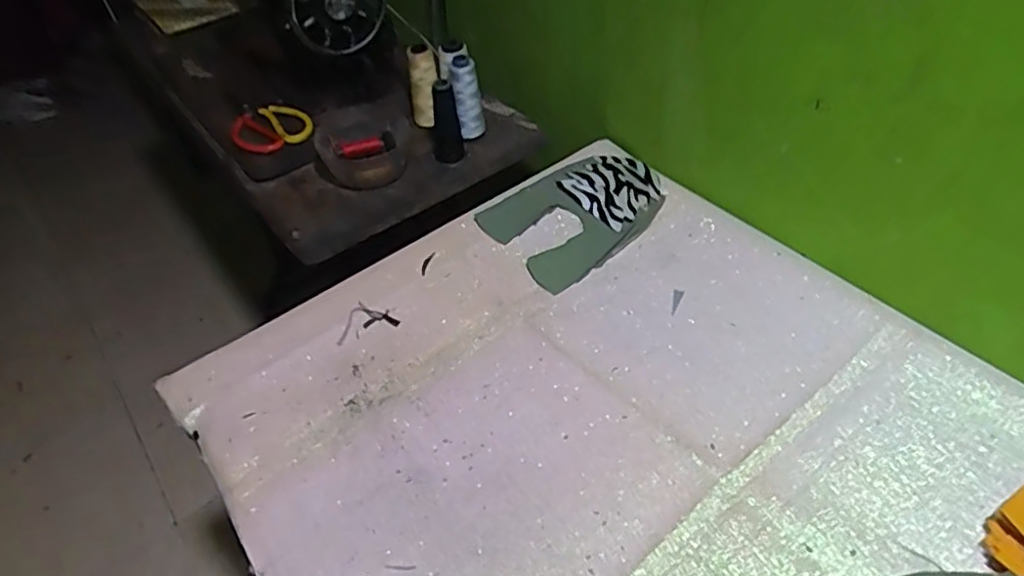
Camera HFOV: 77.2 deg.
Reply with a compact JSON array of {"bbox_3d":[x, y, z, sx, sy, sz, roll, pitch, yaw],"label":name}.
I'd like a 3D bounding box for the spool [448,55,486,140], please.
[{"bbox_3d":[-0.062,-0.254,0.877,0.041,0.116,0.036,-10,46,-2],"label":"spool"}]

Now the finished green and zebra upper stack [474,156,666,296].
[{"bbox_3d":[0.085,-0.094,0.775,0.219,0.022,0.152,-31,51,-21],"label":"finished green and zebra upper stack"}]

